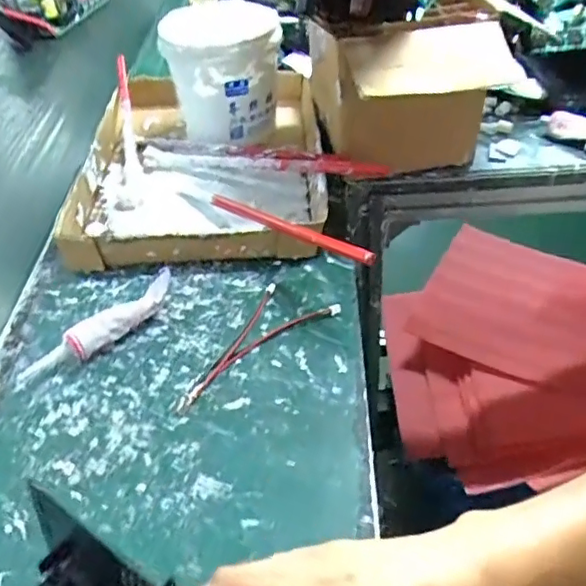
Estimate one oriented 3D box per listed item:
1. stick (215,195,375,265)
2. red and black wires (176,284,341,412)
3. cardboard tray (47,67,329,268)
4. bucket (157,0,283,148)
[{"bbox_3d":[-0.008,-0.056,0.475,0.010,0.014,0.204,-33,37,-26],"label":"stick"},{"bbox_3d":[-0.037,0.033,0.445,0.143,0.006,0.059,-32,50,-25],"label":"red and black wires"},{"bbox_3d":[-0.092,-0.152,0.615,0.234,0.034,0.333,-3,44,2],"label":"cardboard tray"},{"bbox_3d":[-0.072,-0.236,0.633,0.118,0.118,0.118,-3,44,3],"label":"bucket"}]

